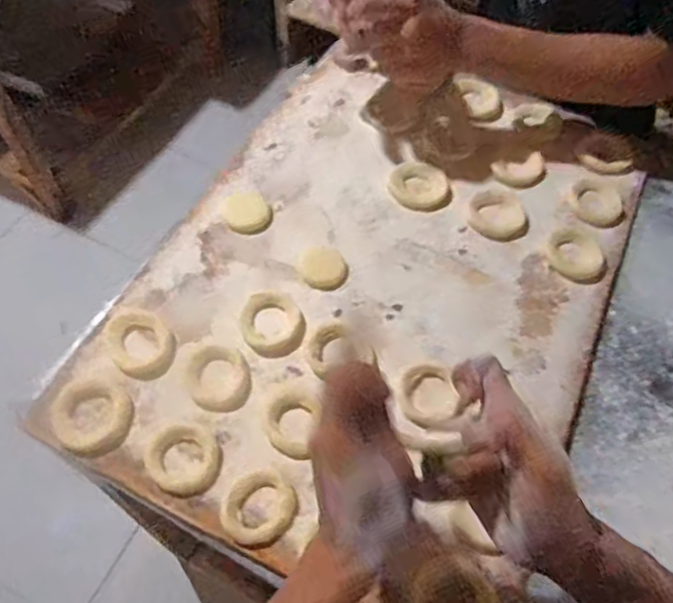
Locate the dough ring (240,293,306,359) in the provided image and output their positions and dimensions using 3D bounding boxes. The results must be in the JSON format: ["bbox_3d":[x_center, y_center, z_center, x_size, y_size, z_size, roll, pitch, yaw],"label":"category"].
[{"bbox_3d":[-0.060,0.021,0.545,0.057,0.010,0.063,-17,63,-13],"label":"dough ring"}]

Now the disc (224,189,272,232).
[{"bbox_3d":[-0.093,-0.095,0.606,0.045,0.006,0.049,2,61,-3],"label":"disc"}]

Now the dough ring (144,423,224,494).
[{"bbox_3d":[-0.125,0.129,0.476,0.060,0.011,0.053,31,63,13],"label":"dough ring"}]

